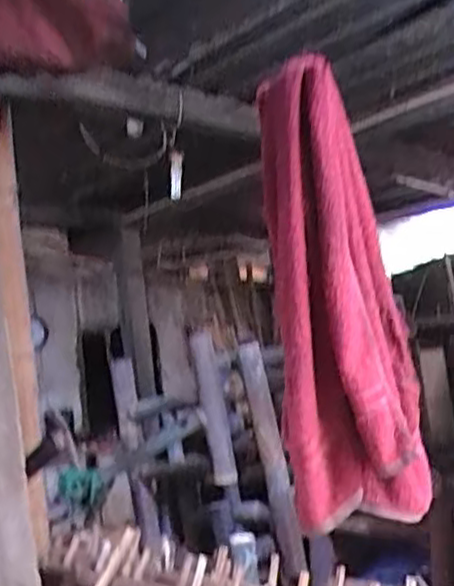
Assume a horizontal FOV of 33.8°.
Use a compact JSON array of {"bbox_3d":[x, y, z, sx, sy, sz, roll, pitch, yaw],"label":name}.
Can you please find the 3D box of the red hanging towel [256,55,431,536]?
[{"bbox_3d":[0.120,0.004,0.825,0.146,0.483,0.138,-8,-6,10],"label":"red hanging towel"}]

